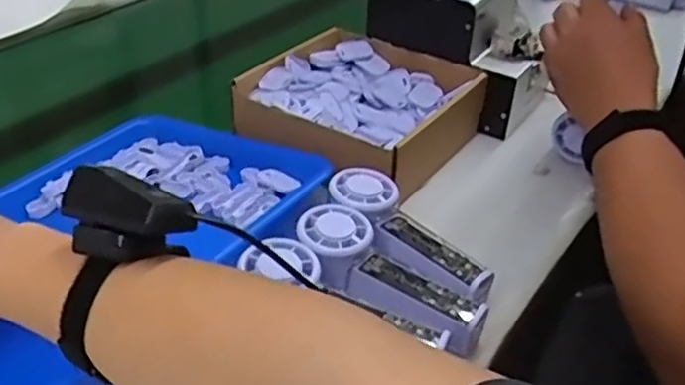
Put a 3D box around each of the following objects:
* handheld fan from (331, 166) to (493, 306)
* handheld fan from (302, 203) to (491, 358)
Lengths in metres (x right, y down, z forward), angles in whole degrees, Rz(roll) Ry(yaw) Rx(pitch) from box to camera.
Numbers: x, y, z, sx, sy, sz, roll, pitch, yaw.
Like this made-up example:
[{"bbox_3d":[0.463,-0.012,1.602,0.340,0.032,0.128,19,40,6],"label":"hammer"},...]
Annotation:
[{"bbox_3d":[0.050,0.029,0.539,0.051,0.030,0.156,-22,42,-30],"label":"handheld fan"},{"bbox_3d":[0.032,0.062,0.504,0.152,0.042,0.059,28,43,31],"label":"handheld fan"}]

